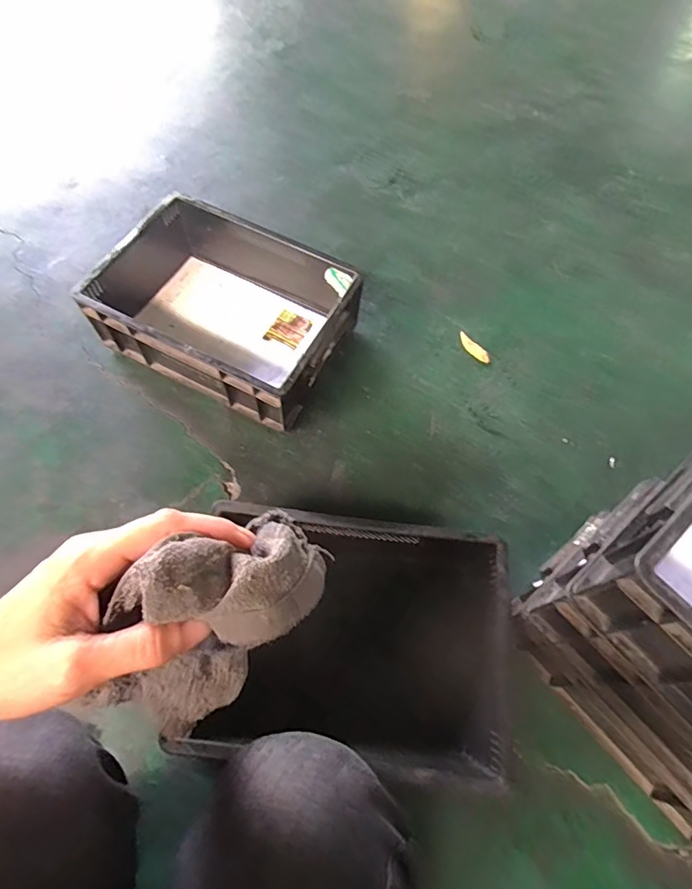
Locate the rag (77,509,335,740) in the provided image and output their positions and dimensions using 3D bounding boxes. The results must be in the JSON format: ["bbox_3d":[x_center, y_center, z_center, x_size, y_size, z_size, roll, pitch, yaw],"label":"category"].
[{"bbox_3d":[-0.061,0.080,0.233,0.119,0.084,0.062,-37,69,-21],"label":"rag"}]

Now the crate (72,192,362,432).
[{"bbox_3d":[-0.181,-0.206,0.776,0.358,0.123,0.258,28,66,9],"label":"crate"}]

